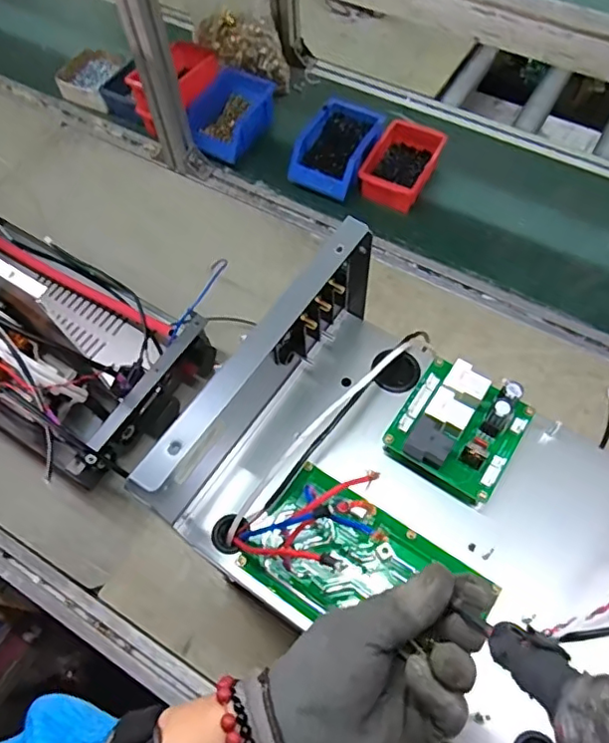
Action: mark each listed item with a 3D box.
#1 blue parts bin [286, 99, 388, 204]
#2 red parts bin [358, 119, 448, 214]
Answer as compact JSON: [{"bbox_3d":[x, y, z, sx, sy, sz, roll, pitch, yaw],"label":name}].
[{"bbox_3d":[0.055,-0.366,0.940,0.113,0.062,0.164,27,67,16],"label":"blue parts bin"},{"bbox_3d":[0.159,-0.335,0.931,0.102,0.048,0.138,27,66,15],"label":"red parts bin"}]

